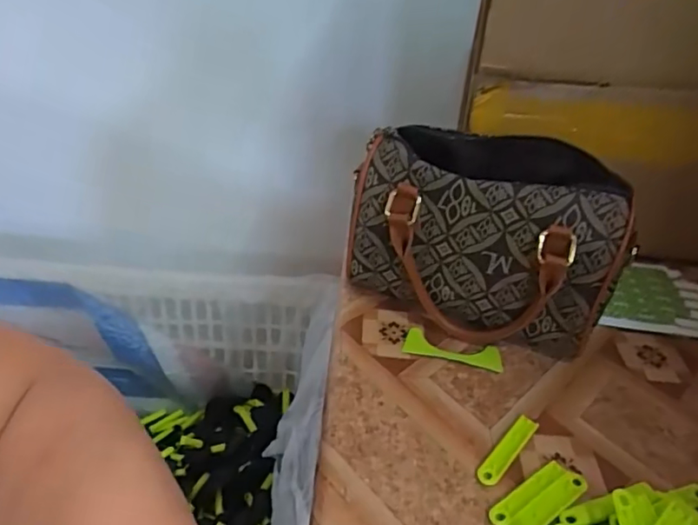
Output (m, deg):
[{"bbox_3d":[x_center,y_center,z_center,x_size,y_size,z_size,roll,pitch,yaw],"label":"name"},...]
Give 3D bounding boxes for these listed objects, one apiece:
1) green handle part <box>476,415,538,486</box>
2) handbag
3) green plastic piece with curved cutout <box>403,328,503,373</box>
[{"bbox_3d":[0.116,0.138,0.406,0.015,0.004,0.074,28,39,31],"label":"green handle part"},{"bbox_3d":[0.116,-0.018,0.498,0.231,0.164,0.106,16,34,16],"label":"handbag"},{"bbox_3d":[0.093,0.078,0.491,0.086,0.004,0.031,12,34,11],"label":"green plastic piece with curved cutout"}]

